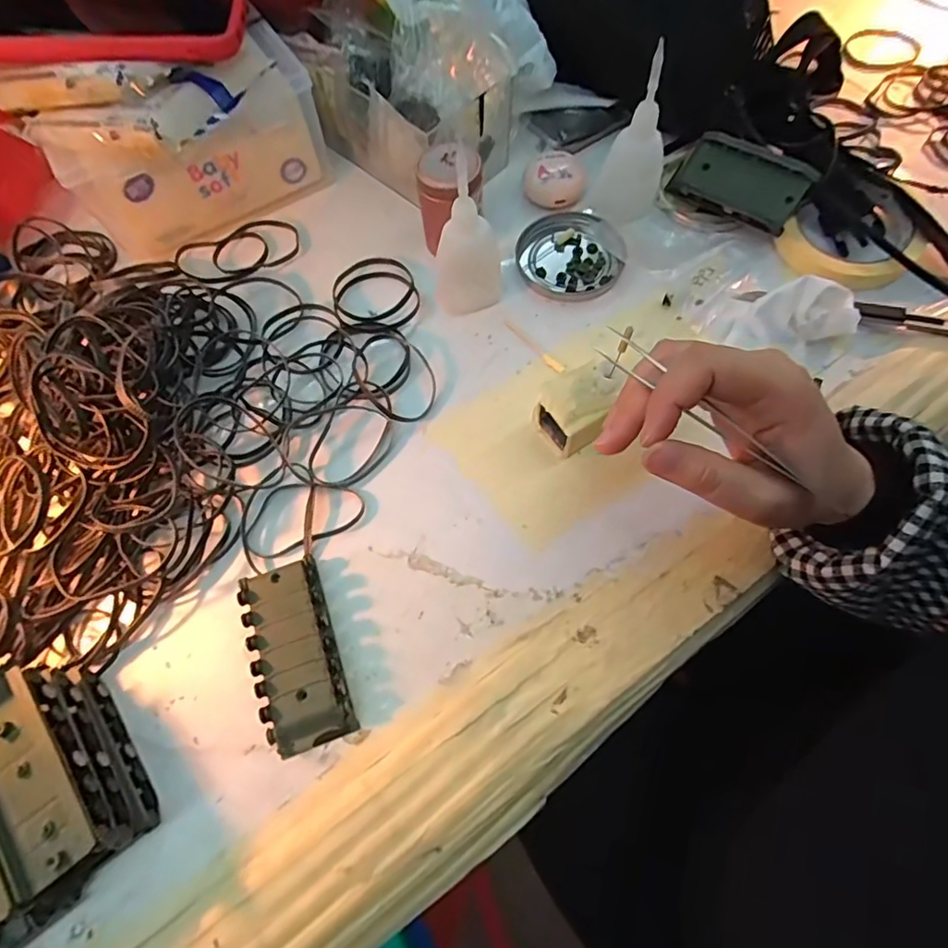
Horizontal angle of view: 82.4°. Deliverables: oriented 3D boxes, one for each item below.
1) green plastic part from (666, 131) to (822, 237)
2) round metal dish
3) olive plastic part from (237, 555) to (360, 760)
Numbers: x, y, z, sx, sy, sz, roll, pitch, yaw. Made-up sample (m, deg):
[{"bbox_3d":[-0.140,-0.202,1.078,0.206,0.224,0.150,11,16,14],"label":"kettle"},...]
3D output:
[{"bbox_3d":[0.192,-0.215,0.392,0.092,0.017,0.048,40,111,27],"label":"green plastic part"},{"bbox_3d":[0.070,-0.164,0.408,0.080,0.016,0.076,-1,66,3],"label":"round metal dish"},{"bbox_3d":[-0.097,0.097,0.296,0.044,0.016,0.096,-20,67,-6],"label":"olive plastic part"}]

